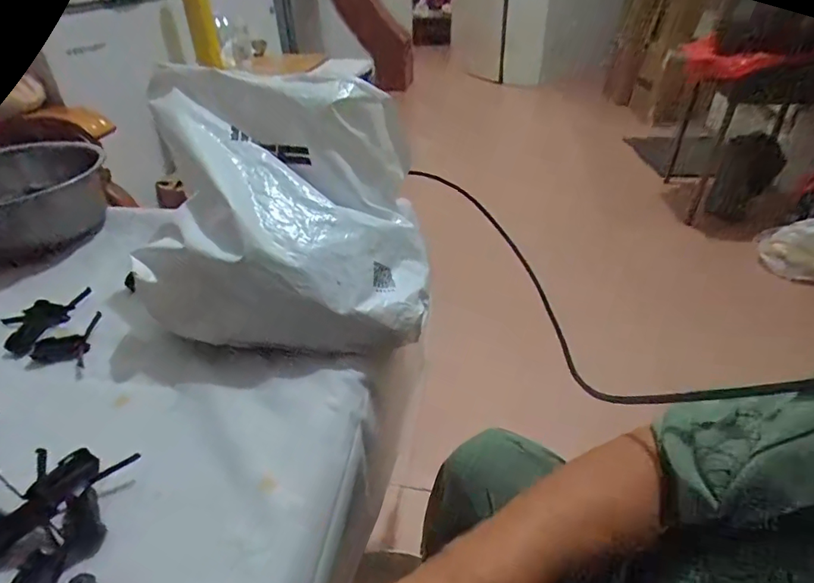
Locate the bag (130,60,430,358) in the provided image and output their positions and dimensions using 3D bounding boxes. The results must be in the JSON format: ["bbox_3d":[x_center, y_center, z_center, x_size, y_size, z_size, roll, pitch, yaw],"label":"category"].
[{"bbox_3d":[-0.123,-0.091,0.502,0.279,0.203,0.257,-4,36,-3],"label":"bag"}]

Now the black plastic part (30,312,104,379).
[{"bbox_3d":[-0.345,0.057,0.472,0.059,0.011,0.083,-9,37,-10],"label":"black plastic part"}]

